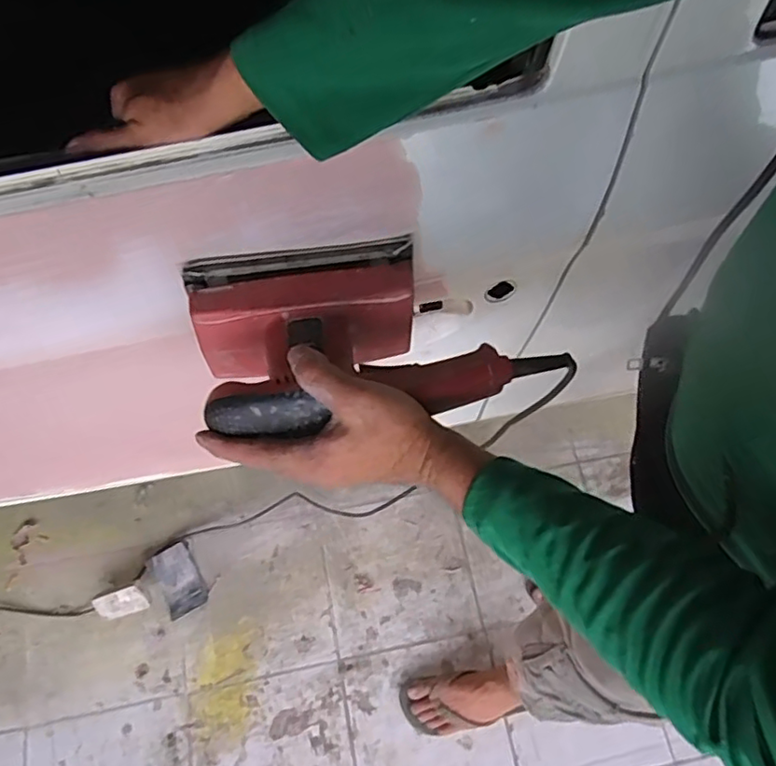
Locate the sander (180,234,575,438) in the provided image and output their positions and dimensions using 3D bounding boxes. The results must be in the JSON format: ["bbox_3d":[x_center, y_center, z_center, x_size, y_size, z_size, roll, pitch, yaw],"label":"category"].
[{"bbox_3d":[-0.016,-0.042,0.483,0.266,0.082,0.157,-10,68,-7],"label":"sander"}]

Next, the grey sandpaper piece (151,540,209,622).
[{"bbox_3d":[-0.436,0.409,1.248,0.082,0.012,0.136,-28,71,-13],"label":"grey sandpaper piece"}]

